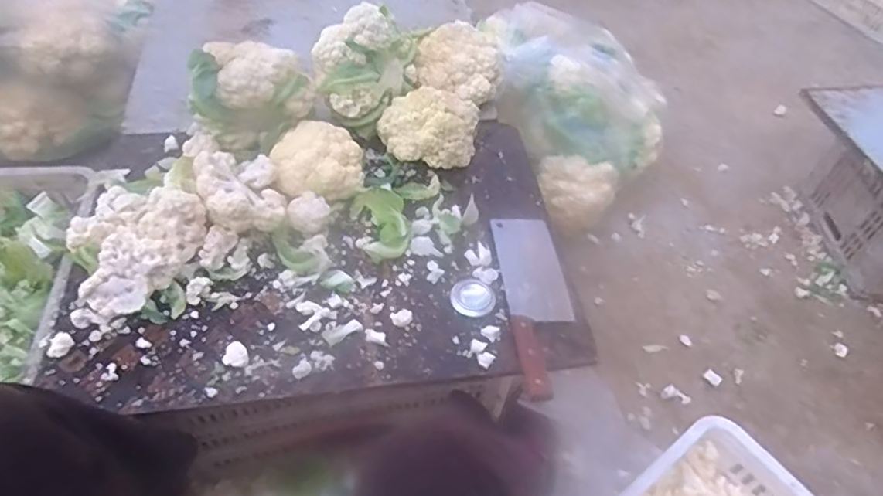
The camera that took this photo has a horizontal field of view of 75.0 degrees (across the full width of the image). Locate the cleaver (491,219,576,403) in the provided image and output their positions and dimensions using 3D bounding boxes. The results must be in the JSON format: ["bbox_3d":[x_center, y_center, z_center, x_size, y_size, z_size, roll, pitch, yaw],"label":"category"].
[{"bbox_3d":[0.135,0.069,0.801,0.090,0.017,0.293,-2,50,-6],"label":"cleaver"}]

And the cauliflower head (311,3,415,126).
[{"bbox_3d":[-0.122,-0.299,0.930,0.146,0.139,0.166,6,50,-1],"label":"cauliflower head"}]

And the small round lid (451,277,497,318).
[{"bbox_3d":[0.044,0.067,0.802,0.060,0.011,0.061,2,49,-2],"label":"small round lid"}]

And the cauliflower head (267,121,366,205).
[{"bbox_3d":[-0.186,-0.135,0.873,0.135,0.080,0.113,-7,52,-11],"label":"cauliflower head"}]

